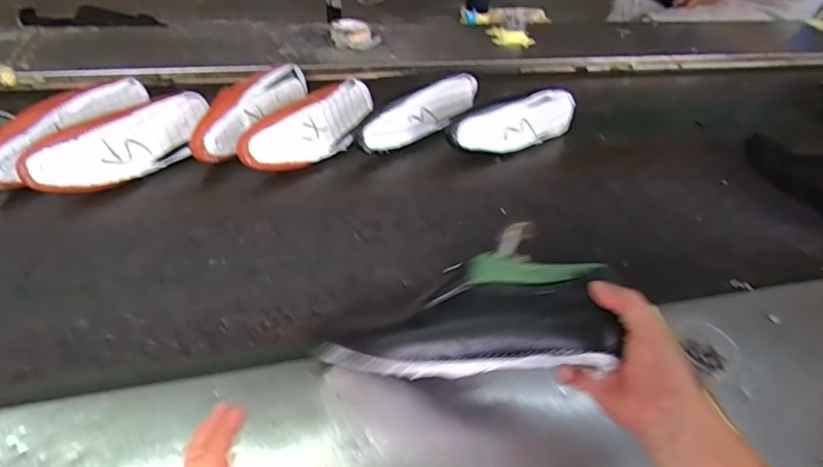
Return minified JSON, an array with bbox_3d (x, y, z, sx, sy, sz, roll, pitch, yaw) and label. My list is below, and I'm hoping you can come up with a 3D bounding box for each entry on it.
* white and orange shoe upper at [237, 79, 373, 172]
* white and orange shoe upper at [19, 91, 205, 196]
[{"bbox_3d":[-0.160,-0.171,0.860,0.098,0.075,0.252,22,44,16],"label":"white and orange shoe upper"},{"bbox_3d":[-0.418,-0.133,0.773,0.267,0.065,0.095,-30,54,-34],"label":"white and orange shoe upper"}]

